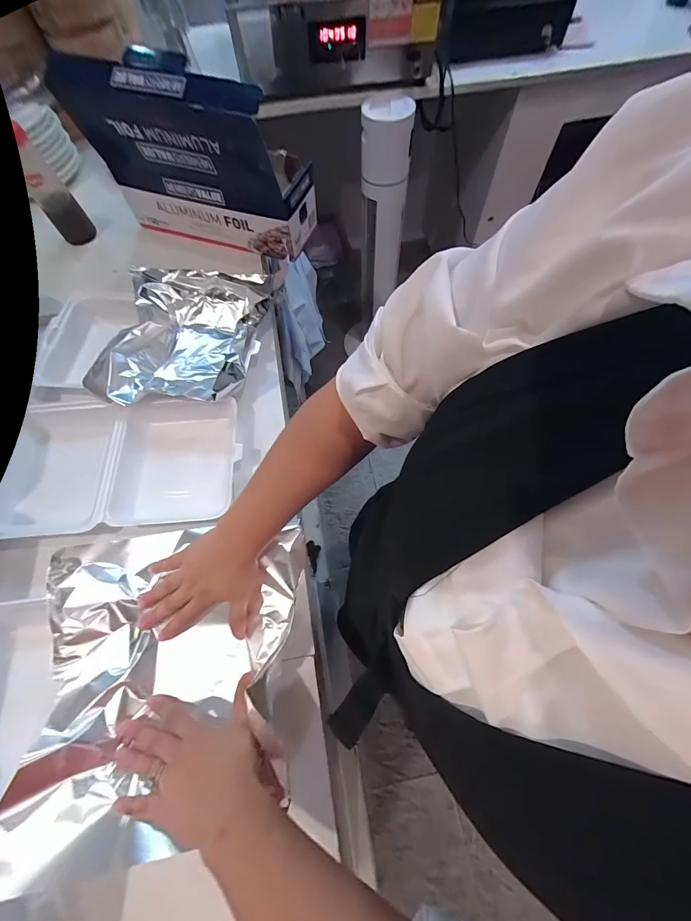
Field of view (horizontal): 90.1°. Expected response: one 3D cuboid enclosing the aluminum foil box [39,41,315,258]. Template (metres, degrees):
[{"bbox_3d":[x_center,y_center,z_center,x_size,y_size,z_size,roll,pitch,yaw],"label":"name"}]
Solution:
[{"bbox_3d":[-0.235,-0.480,0.547,0.332,0.227,0.111,18,68,10],"label":"aluminum foil box"}]

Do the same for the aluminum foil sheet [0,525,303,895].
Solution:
[{"bbox_3d":[-0.174,0.210,0.353,0.256,0.059,0.280,-6,66,-1],"label":"aluminum foil sheet"}]

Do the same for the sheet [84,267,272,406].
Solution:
[{"bbox_3d":[-0.240,-0.196,0.544,0.232,0.056,0.258,3,66,3],"label":"sheet"}]

